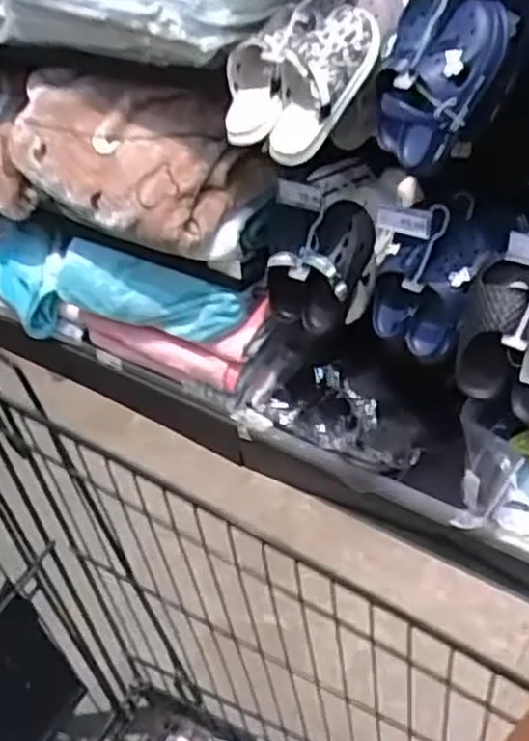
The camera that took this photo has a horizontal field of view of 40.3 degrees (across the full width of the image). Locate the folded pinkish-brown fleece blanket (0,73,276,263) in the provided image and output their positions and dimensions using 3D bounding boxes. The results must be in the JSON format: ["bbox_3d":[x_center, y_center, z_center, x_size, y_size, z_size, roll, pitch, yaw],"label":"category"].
[{"bbox_3d":[-0.273,-0.432,1.479,0.532,0.284,0.227,21,41,29],"label":"folded pinkish-brown fleece blanket"}]

